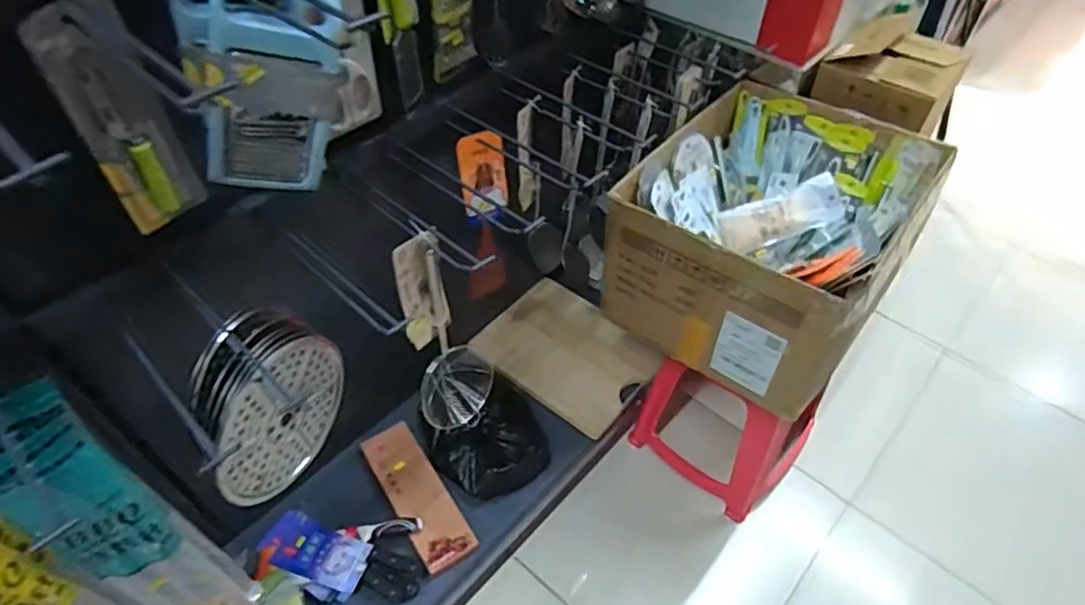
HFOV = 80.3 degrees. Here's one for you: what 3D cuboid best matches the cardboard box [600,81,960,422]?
[{"bbox_3d":[0.411,-0.129,1.175,0.415,0.293,0.487,31,56,24],"label":"cardboard box"}]

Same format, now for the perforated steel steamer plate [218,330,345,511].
[{"bbox_3d":[-0.318,0.144,0.798,0.012,0.196,0.210,18,51,15],"label":"perforated steel steamer plate"}]

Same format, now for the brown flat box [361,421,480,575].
[{"bbox_3d":[-0.260,0.392,1.332,0.110,0.018,0.331,-27,54,-22],"label":"brown flat box"}]

